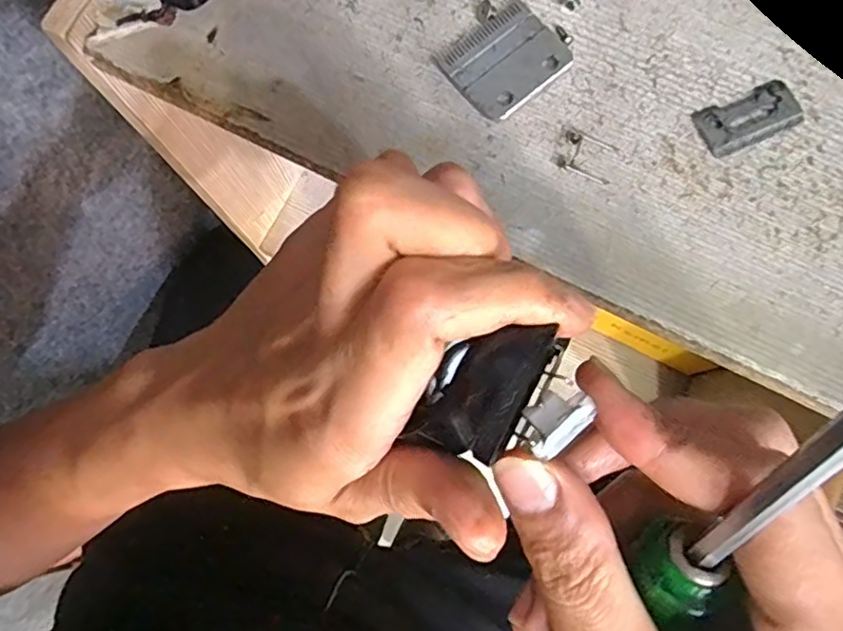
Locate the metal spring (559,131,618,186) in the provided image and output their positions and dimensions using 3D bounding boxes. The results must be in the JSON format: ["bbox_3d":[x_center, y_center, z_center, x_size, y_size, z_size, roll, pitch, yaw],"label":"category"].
[{"bbox_3d":[0.068,-0.065,0.252,0.022,0.004,0.017,23,79,6],"label":"metal spring"}]

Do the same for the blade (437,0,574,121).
[{"bbox_3d":[0.035,-0.108,0.262,0.045,0.004,0.040,-37,79,-7],"label":"blade"}]

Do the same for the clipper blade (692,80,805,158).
[{"bbox_3d":[0.133,-0.081,0.252,0.040,0.004,0.022,-22,77,-4],"label":"clipper blade"}]

